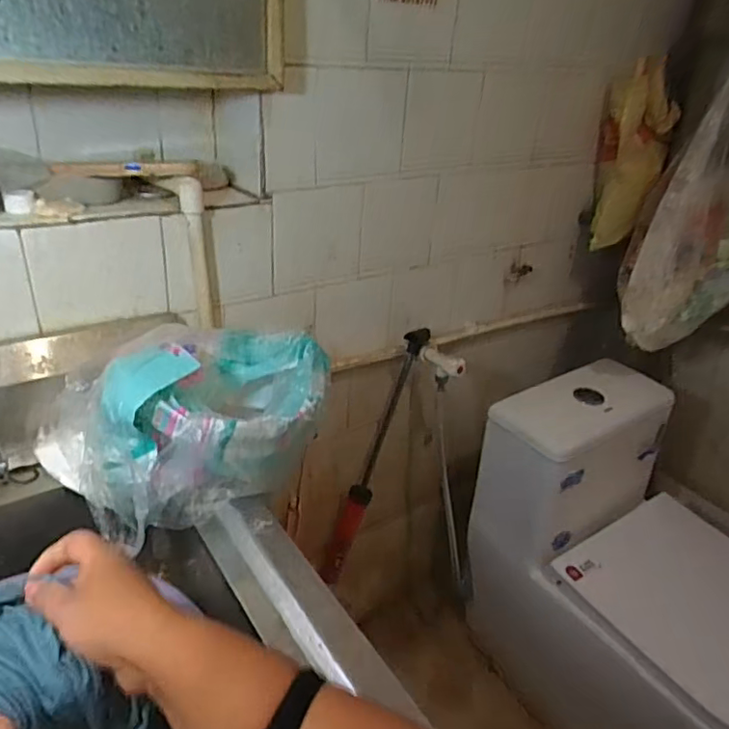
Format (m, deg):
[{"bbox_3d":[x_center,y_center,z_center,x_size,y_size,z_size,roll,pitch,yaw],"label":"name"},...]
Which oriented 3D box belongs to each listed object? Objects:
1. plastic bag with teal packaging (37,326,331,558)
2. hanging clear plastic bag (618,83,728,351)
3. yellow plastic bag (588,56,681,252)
[{"bbox_3d":[-0.193,0.068,0.643,0.302,0.175,0.162,-11,33,-26],"label":"plastic bag with teal packaging"},{"bbox_3d":[0.605,-0.258,1.004,0.219,0.423,0.142,8,30,5],"label":"hanging clear plastic bag"},{"bbox_3d":[0.514,-0.400,1.118,0.124,0.328,0.107,16,31,18],"label":"yellow plastic bag"}]

